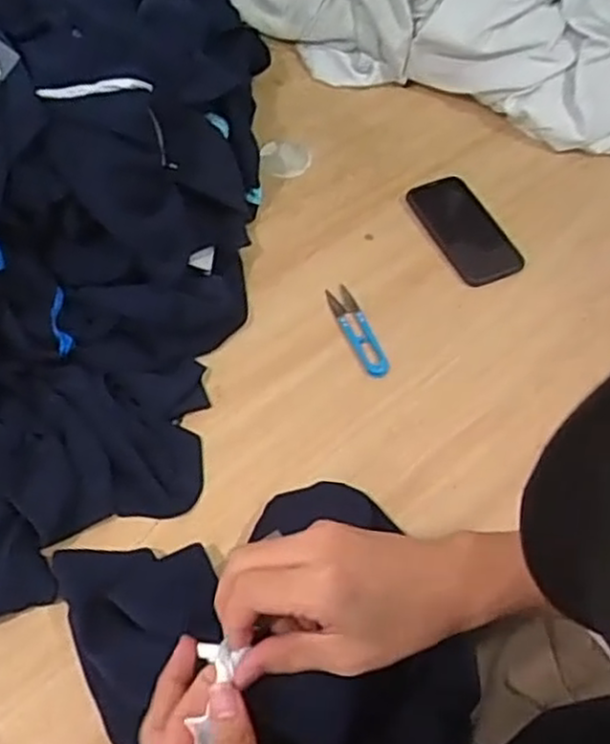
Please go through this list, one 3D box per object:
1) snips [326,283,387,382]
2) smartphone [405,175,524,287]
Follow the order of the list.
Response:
[{"bbox_3d":[0.056,-0.043,0.761,0.031,0.004,0.118,-18,60,-15],"label":"snips"},{"bbox_3d":[0.182,-0.163,0.844,0.081,0.014,0.148,-21,61,-16],"label":"smartphone"}]

